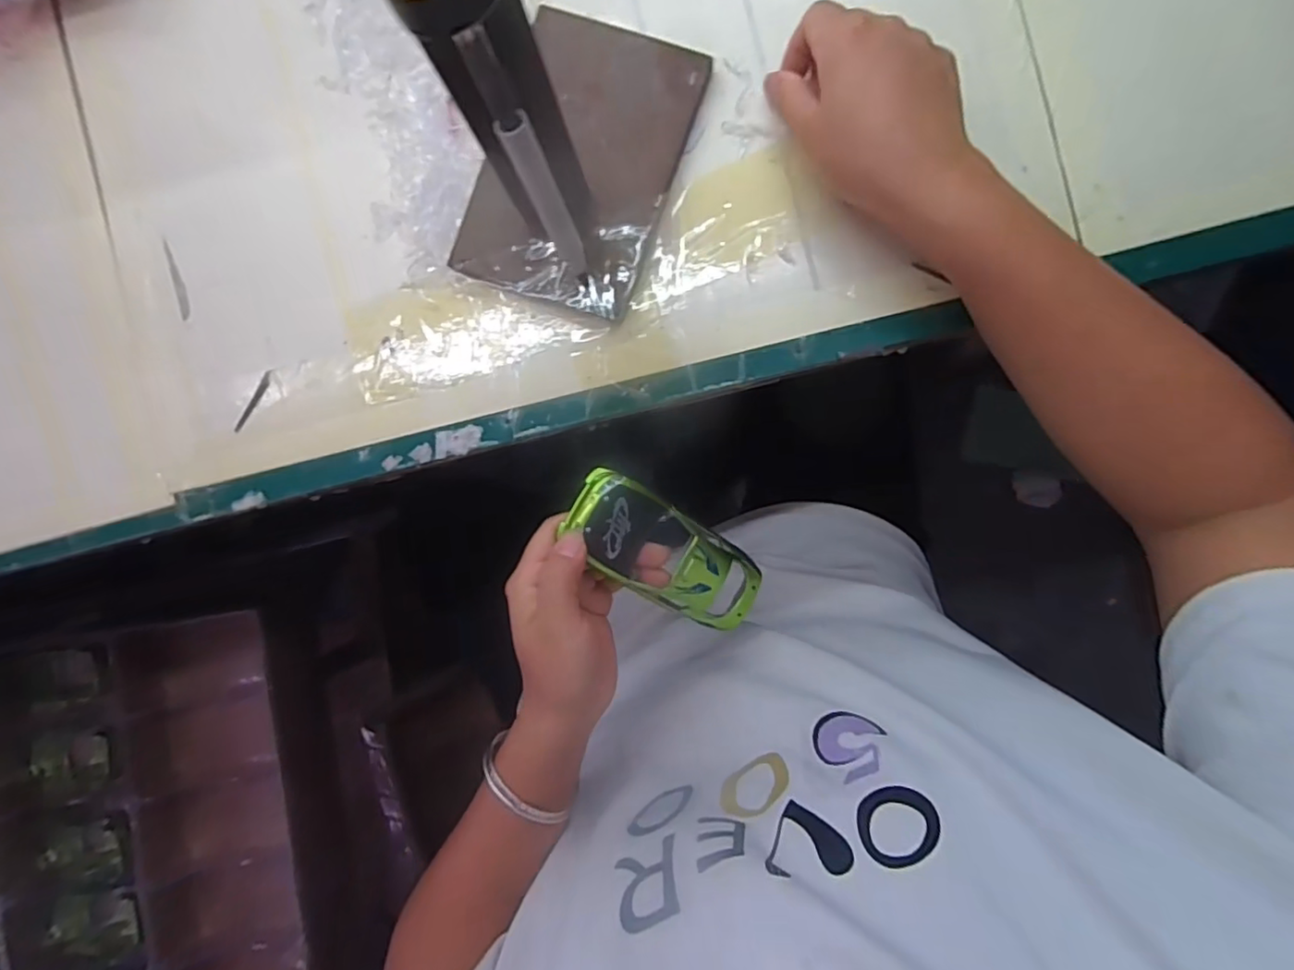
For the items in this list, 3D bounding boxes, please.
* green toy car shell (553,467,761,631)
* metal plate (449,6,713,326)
[{"bbox_3d":[0.014,0.043,0.341,0.128,0.025,0.052,35,95,-23],"label":"green toy car shell"},{"bbox_3d":[-0.036,-0.171,0.327,0.100,0.012,0.148,20,92,4],"label":"metal plate"}]

